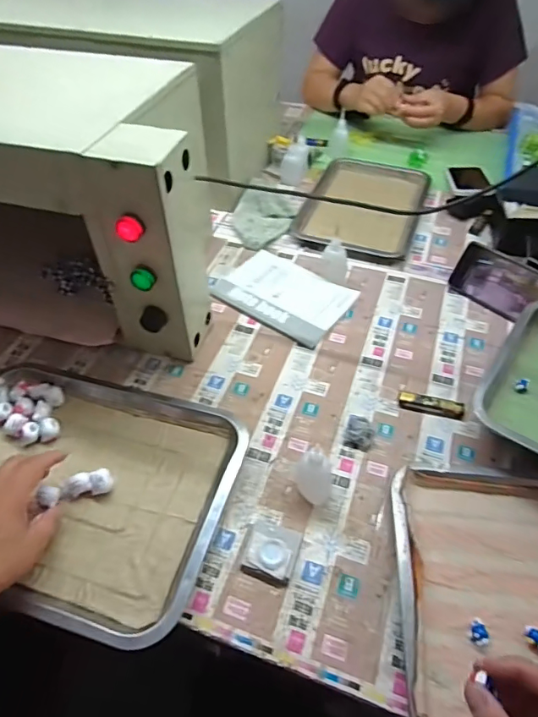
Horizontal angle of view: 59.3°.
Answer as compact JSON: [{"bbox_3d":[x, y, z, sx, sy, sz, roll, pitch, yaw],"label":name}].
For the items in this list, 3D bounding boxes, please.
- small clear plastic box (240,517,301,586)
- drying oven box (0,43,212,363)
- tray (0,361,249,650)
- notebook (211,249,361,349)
[{"bbox_3d":[0.002,0.194,0.476,0.050,0.013,0.054,15,50,13],"label":"small clear plastic box"},{"bbox_3d":[-0.386,-0.251,0.683,0.639,0.267,0.309,11,49,9],"label":"drying oven box"},{"bbox_3d":[-0.215,0.127,0.518,0.343,0.046,0.261,13,54,12],"label":"tray"},{"bbox_3d":[0.027,-0.104,0.750,0.197,0.013,0.141,28,54,23],"label":"notebook"}]

